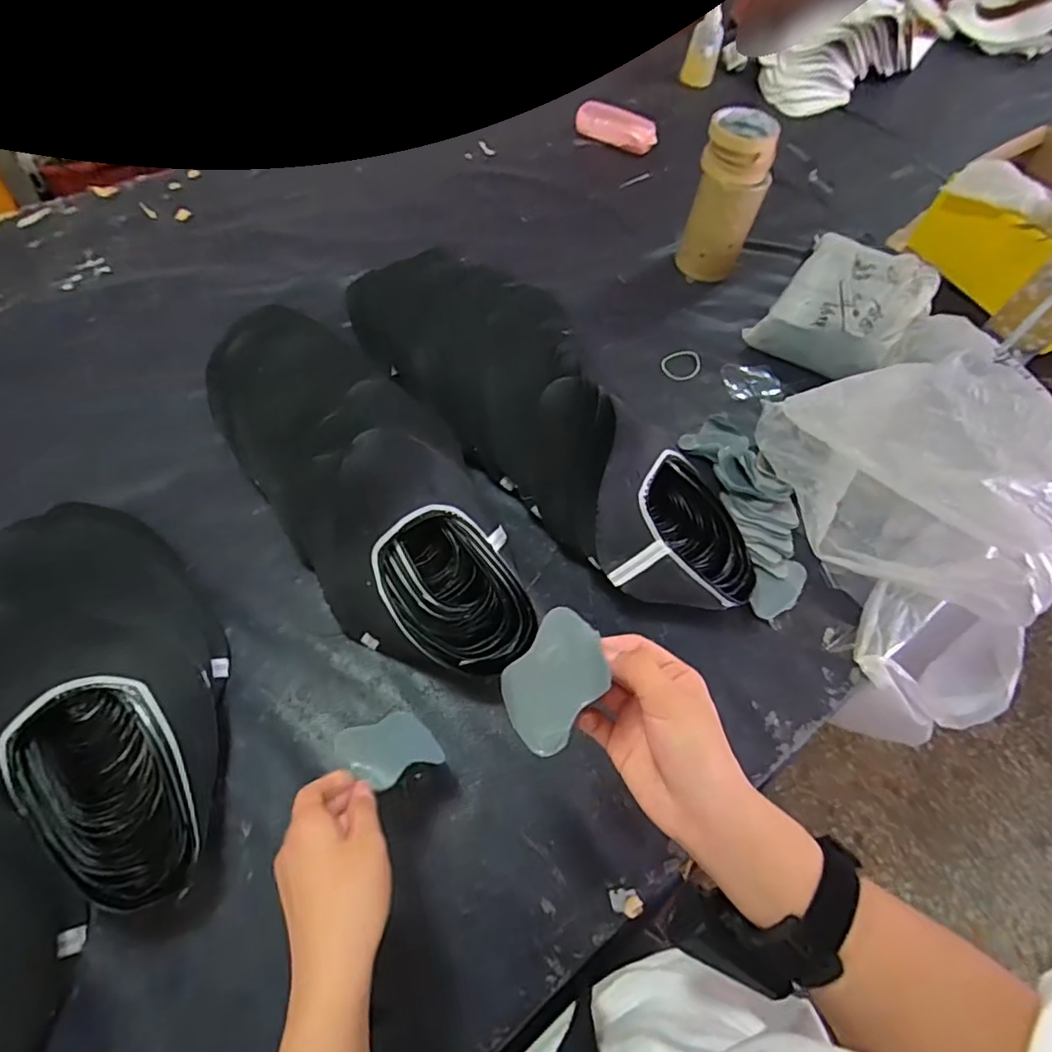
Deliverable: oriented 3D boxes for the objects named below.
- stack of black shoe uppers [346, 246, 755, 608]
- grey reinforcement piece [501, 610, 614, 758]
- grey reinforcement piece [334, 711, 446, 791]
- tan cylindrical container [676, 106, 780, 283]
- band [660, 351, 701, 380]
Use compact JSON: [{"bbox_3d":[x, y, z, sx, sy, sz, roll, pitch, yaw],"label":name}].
[{"bbox_3d":[0.015,-0.120,0.630,0.149,0.161,0.549,-37,69,-22],"label":"stack of black shoe uppers"},{"bbox_3d":[0.016,0.092,0.347,0.056,0.006,0.078,42,105,33],"label":"grey reinforcement piece"},{"bbox_3d":[-0.105,0.169,0.447,0.060,0.009,0.072,36,28,31],"label":"grey reinforcement piece"},{"bbox_3d":[0.287,-0.470,0.841,0.101,0.196,0.094,17,60,6],"label":"tan cylindrical container"},{"bbox_3d":[0.213,-0.219,0.793,0.054,0.004,0.044,-13,76,-4],"label":"band"}]

